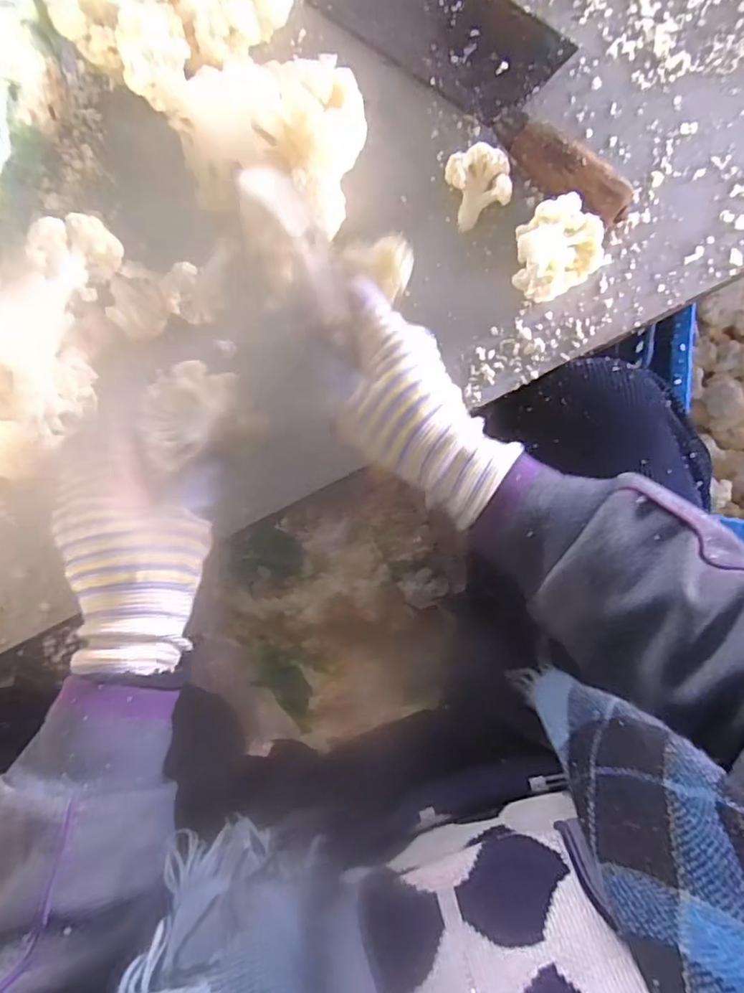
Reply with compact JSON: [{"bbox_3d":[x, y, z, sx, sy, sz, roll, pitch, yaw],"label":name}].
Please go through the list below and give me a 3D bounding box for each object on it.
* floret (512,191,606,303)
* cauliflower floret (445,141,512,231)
[{"bbox_3d":[0.114,-0.154,0.364,0.056,0.038,0.049,-38,85,-3],"label":"floret"},{"bbox_3d":[0.070,-0.204,0.377,0.037,0.024,0.041,-18,85,-2],"label":"cauliflower floret"}]

